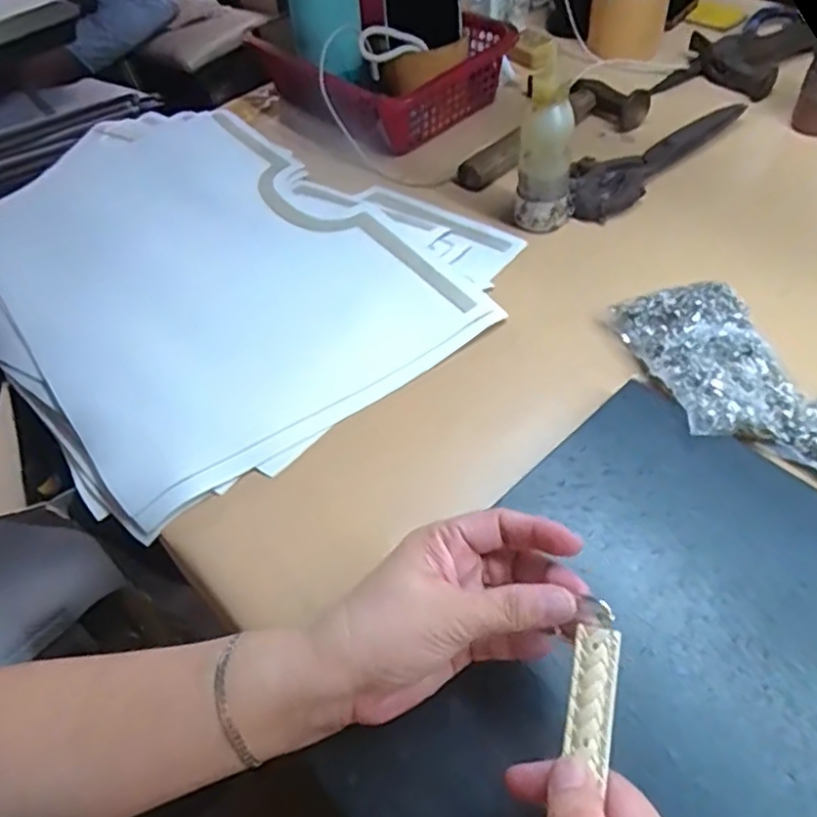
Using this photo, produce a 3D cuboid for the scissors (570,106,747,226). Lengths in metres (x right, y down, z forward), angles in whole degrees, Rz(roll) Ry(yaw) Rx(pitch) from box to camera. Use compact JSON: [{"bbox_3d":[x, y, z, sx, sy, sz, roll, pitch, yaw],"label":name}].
[{"bbox_3d":[0.229,-0.244,0.622,0.071,0.020,0.233,36,64,30],"label":"scissors"}]

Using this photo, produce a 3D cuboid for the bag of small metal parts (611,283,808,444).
[{"bbox_3d":[0.203,-0.035,0.439,0.080,0.029,0.131,-12,52,-2],"label":"bag of small metal parts"}]

